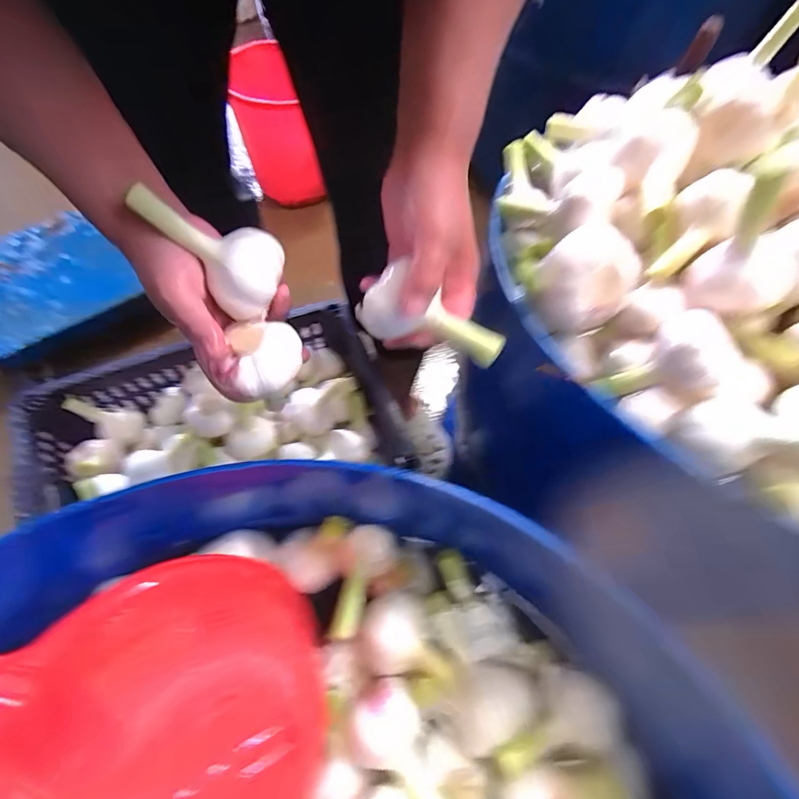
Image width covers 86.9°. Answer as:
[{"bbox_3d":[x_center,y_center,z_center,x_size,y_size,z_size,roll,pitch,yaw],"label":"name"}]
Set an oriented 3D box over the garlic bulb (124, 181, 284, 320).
[{"bbox_3d":[-0.139,-0.095,0.298,0.092,0.053,0.057,19,75,-32],"label":"garlic bulb"}]

